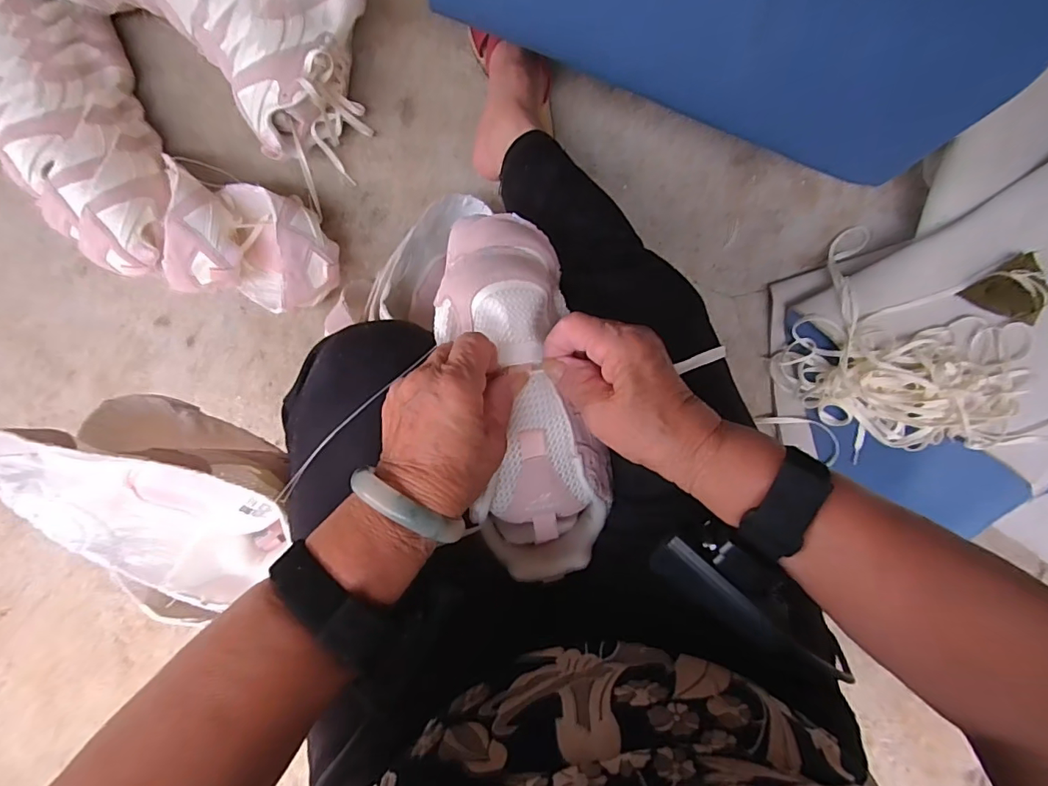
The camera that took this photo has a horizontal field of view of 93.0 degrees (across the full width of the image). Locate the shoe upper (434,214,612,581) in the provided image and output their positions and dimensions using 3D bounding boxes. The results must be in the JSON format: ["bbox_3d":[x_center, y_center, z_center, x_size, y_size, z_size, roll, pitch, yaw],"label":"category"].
[{"bbox_3d":[0.000,-0.001,0.342,0.095,0.062,0.251,-11,90,4],"label":"shoe upper"}]

